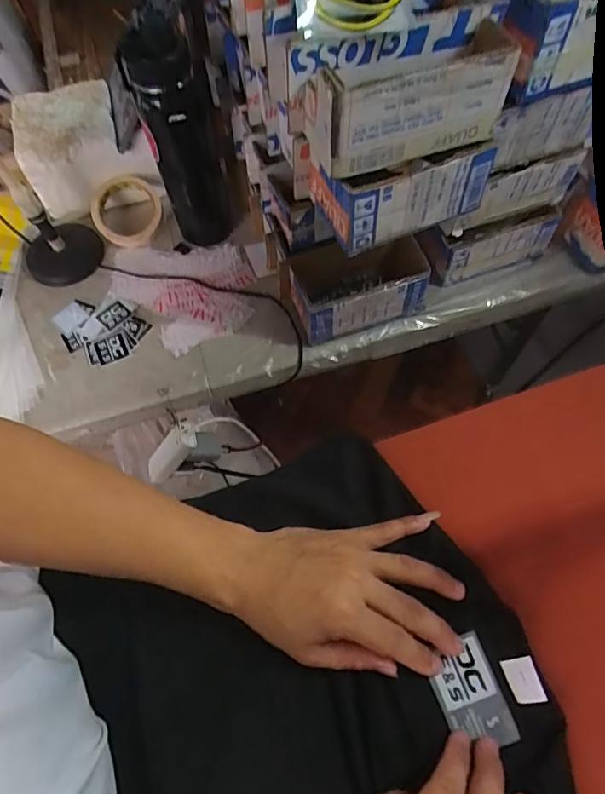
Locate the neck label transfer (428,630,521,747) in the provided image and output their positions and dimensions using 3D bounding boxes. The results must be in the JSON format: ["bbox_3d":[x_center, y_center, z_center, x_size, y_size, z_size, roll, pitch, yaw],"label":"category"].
[{"bbox_3d":[0.113,0.201,0.332,0.042,0.004,0.064,-18,65,-7],"label":"neck label transfer"}]

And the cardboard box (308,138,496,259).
[{"bbox_3d":[0.093,-0.207,0.461,0.155,0.078,0.085,-16,64,-6],"label":"cardboard box"}]

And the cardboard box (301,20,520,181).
[{"bbox_3d":[0.084,-0.238,0.388,0.156,0.081,0.061,-16,64,-6],"label":"cardboard box"}]

